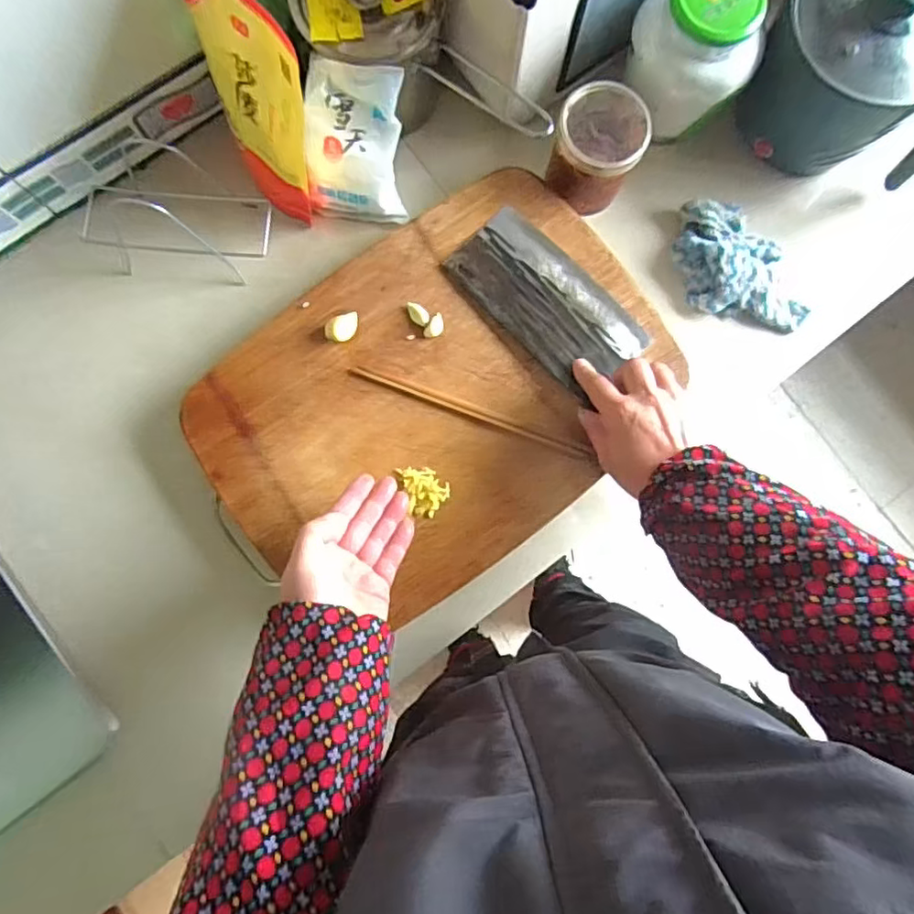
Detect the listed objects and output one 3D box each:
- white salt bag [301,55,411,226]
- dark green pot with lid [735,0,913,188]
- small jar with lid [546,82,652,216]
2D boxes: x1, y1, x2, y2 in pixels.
[{"bbox_3d":[-0.098,-0.295,0.563,0.089,0.031,0.135,9,125,4],"label":"white salt bag"},{"bbox_3d":[0.384,-0.380,0.576,0.186,0.132,0.150,12,83,-1],"label":"dark green pot with lid"},{"bbox_3d":[0.133,-0.295,0.582,0.083,0.096,0.088,0,84,-2],"label":"small jar with lid"}]

